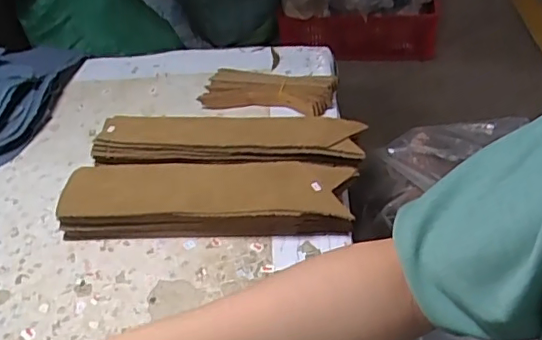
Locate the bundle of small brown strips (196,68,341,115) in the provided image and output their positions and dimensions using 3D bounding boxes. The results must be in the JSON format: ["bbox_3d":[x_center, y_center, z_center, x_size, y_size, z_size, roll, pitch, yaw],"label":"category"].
[{"bbox_3d":[-0.003,-0.082,0.596,0.135,0.021,0.049,6,45,13],"label":"bundle of small brown strips"}]

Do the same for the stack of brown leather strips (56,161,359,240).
[{"bbox_3d":[-0.054,0.023,0.480,0.237,0.040,0.067,0,44,7],"label":"stack of brown leather strips"}]

